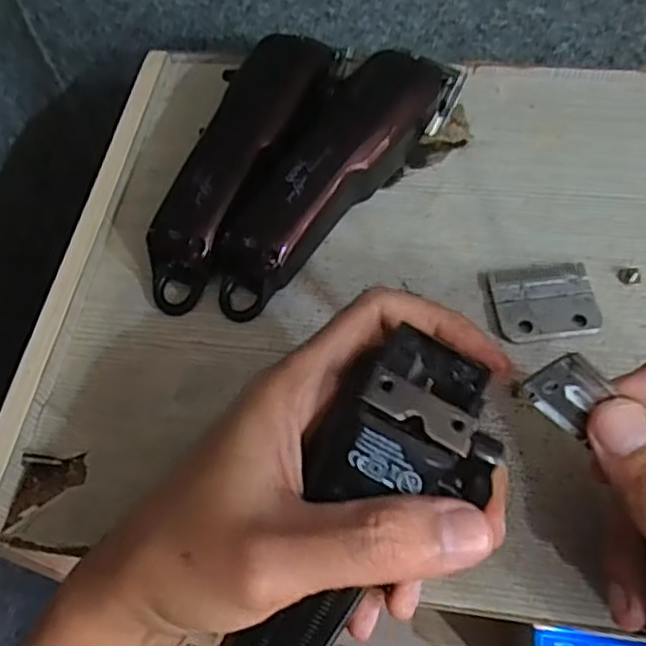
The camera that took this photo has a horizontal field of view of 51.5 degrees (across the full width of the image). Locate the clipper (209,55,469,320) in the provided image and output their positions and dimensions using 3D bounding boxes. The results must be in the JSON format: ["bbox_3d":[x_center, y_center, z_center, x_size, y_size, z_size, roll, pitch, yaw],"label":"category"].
[{"bbox_3d":[0.007,-0.079,0.340,0.040,0.046,0.170,32,66,20],"label":"clipper"}]

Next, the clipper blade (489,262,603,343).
[{"bbox_3d":[0.105,-0.011,0.316,0.046,0.004,0.040,-5,59,1],"label":"clipper blade"}]

